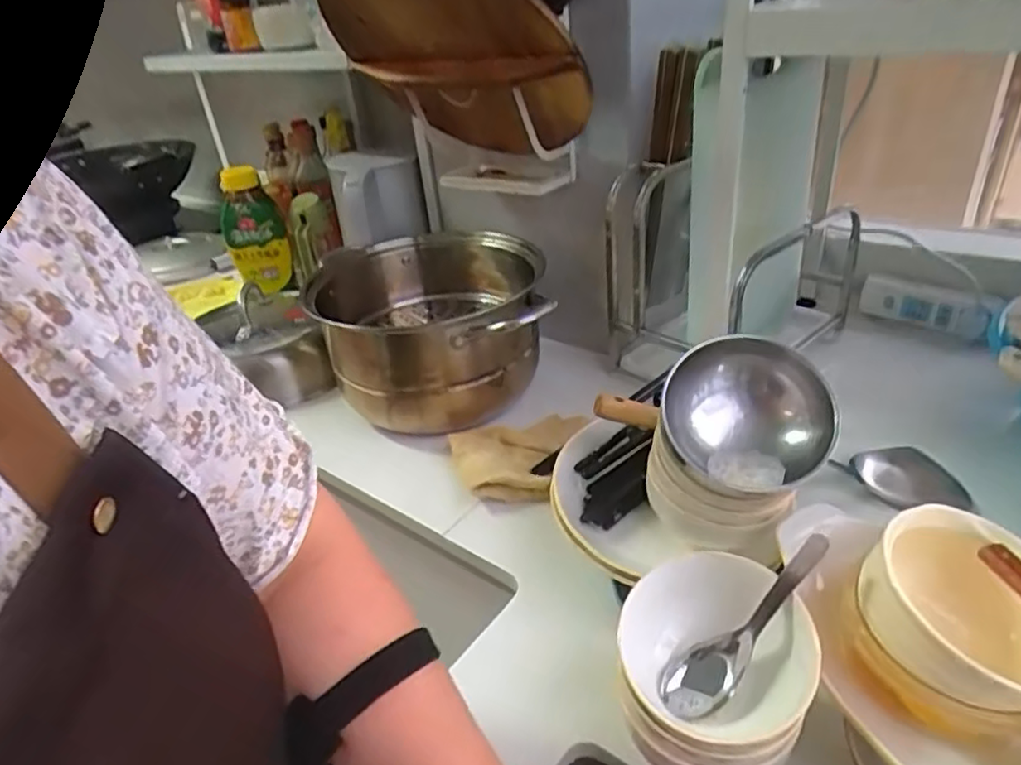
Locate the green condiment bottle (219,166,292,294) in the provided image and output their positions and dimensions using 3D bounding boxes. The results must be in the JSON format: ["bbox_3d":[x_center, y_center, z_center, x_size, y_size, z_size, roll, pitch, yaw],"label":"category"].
[{"bbox_3d":[-0.411,-0.240,1.044,0.092,0.223,0.051,-18,-9,-18],"label":"green condiment bottle"}]

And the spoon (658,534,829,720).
[{"bbox_3d":[0.145,0.149,0.395,0.136,0.039,0.024,-51,39,3],"label":"spoon"}]

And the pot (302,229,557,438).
[{"bbox_3d":[-0.073,-0.067,0.802,0.225,0.166,0.254,0,33,11],"label":"pot"}]

